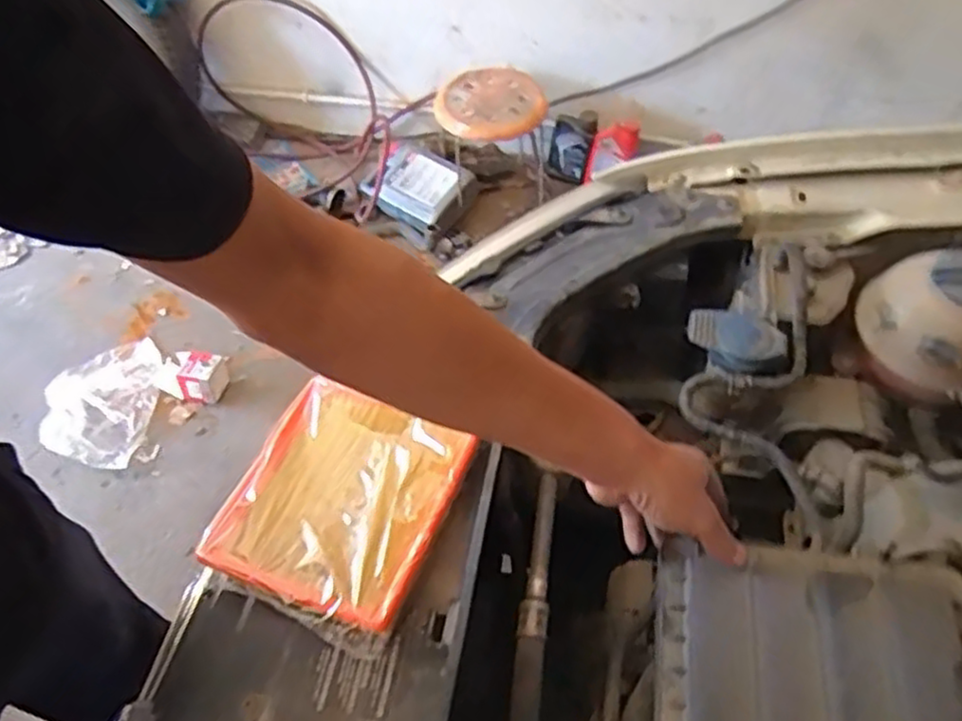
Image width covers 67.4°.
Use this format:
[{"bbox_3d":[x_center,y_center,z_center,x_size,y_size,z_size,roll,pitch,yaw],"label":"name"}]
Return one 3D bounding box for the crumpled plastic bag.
[{"bbox_3d":[-0.848,0.093,1.598,0.241,0.054,0.301,1,52,1],"label":"crumpled plastic bag"}]

